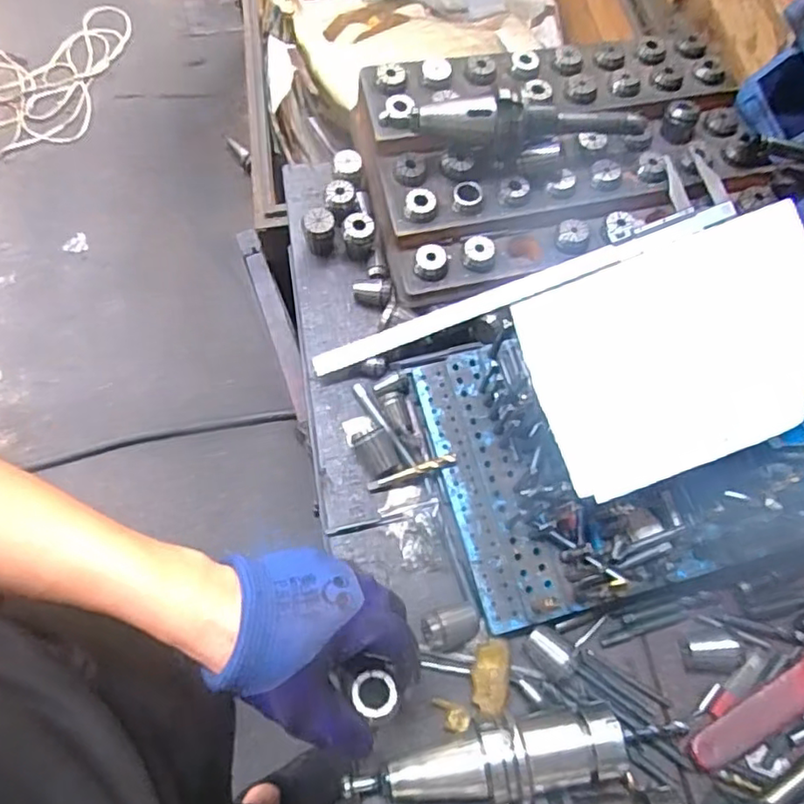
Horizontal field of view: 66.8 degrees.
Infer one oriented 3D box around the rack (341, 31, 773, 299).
[{"bbox_3d":[0.156,-0.240,0.588,0.370,0.091,0.236,-10,71,-6],"label":"rack"}]

